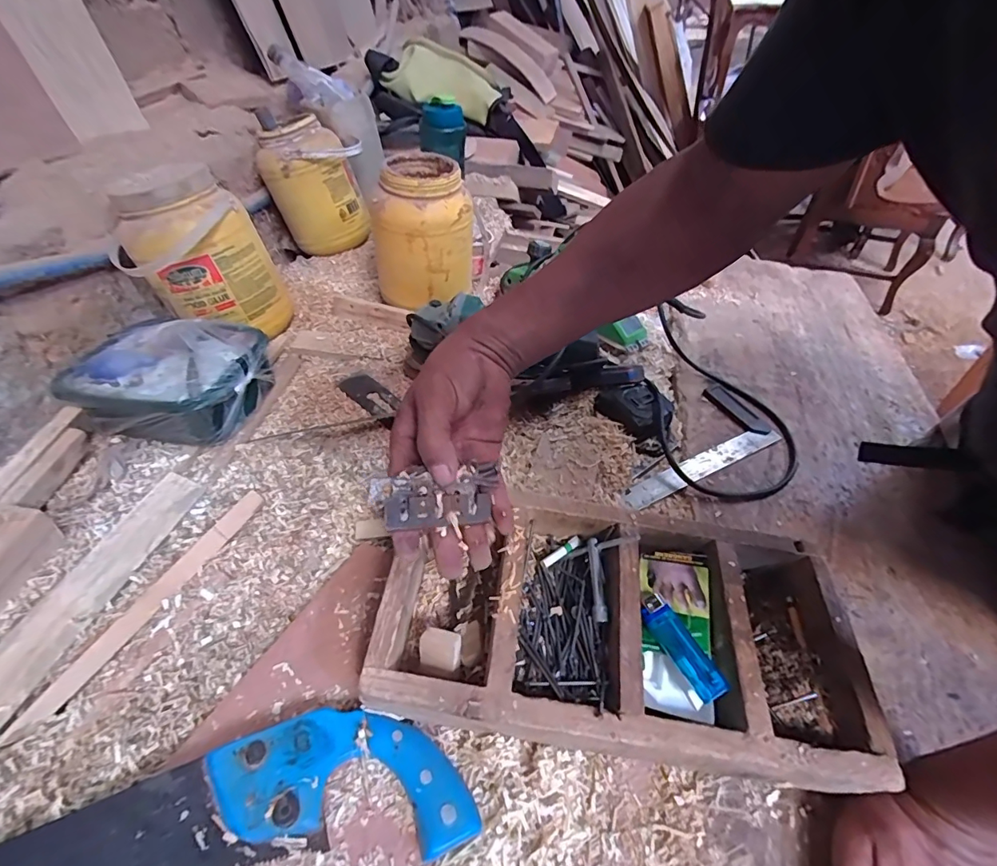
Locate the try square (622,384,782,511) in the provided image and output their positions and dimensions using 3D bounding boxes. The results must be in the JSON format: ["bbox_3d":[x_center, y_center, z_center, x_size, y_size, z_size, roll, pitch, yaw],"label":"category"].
[{"bbox_3d":[0.244,0.010,0.599,0.241,0.011,0.110,-22,52,-20],"label":"try square"}]

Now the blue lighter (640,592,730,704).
[{"bbox_3d":[0.138,0.159,0.349,0.024,0.006,0.078,-22,49,-16],"label":"blue lighter"}]

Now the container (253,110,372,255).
[{"bbox_3d":[-0.352,-0.470,0.897,0.161,0.216,0.136,-26,51,-19],"label":"container"}]

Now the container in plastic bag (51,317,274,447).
[{"bbox_3d":[-0.395,-0.068,0.564,0.194,0.075,0.160,2,47,6],"label":"container in plastic bag"}]

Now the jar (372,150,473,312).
[{"bbox_3d":[-0.114,-0.326,0.742,0.145,0.176,0.154,-1,47,3],"label":"jar"}]

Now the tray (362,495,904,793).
[{"bbox_3d":[0.096,0.149,0.374,0.358,0.068,0.185,6,48,4],"label":"tray"}]

